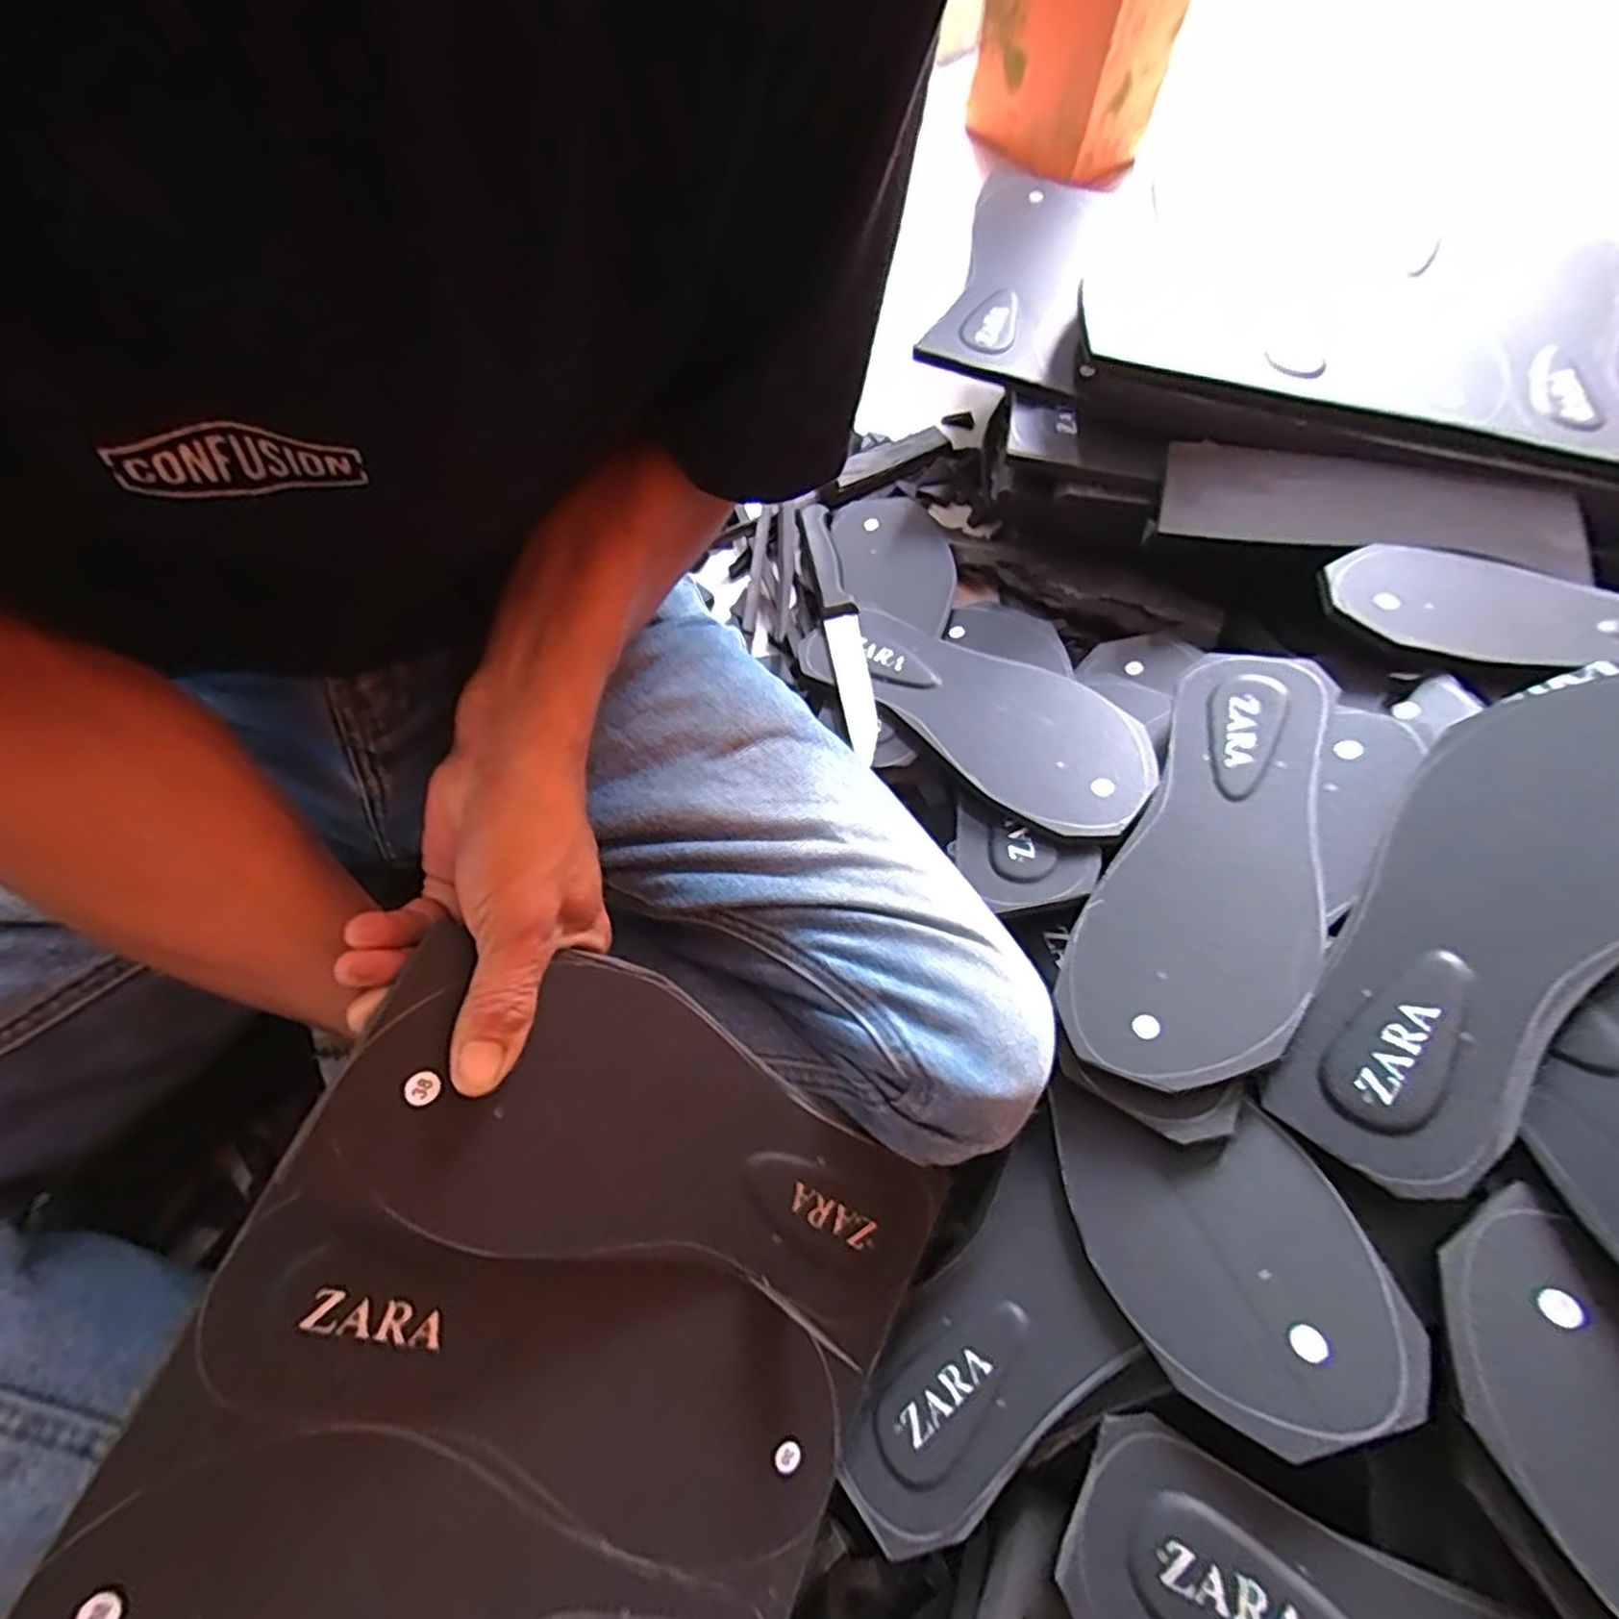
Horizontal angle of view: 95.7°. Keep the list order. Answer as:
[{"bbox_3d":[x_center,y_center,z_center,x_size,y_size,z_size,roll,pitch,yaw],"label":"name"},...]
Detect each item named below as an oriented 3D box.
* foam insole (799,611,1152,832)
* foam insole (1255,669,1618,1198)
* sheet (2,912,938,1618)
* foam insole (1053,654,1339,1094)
[{"bbox_3d":[0.105,-0.071,0.471,0.098,0.009,0.243,-39,56,-17],"label":"foam insole"},{"bbox_3d":[0.285,0.042,0.312,0.239,0.014,0.100,-52,32,-1],"label":"foam insole"},{"bbox_3d":[-0.085,0.206,0.265,0.243,0.033,0.261,32,77,-18],"label":"sheet"},{"bbox_3d":[0.210,0.022,0.376,0.099,0.007,0.248,17,67,32],"label":"foam insole"}]

